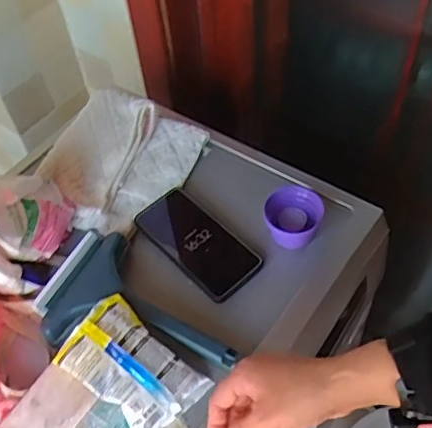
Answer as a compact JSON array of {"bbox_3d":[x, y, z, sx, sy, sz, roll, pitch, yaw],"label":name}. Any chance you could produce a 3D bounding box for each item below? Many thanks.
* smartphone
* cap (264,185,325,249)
[{"bbox_3d":[-0.026,0.032,0.684,0.080,0.018,0.164,-42,64,-17],"label":"smartphone"},{"bbox_3d":[0.093,0.010,0.669,0.067,0.049,0.072,-2,52,3],"label":"cap"}]

